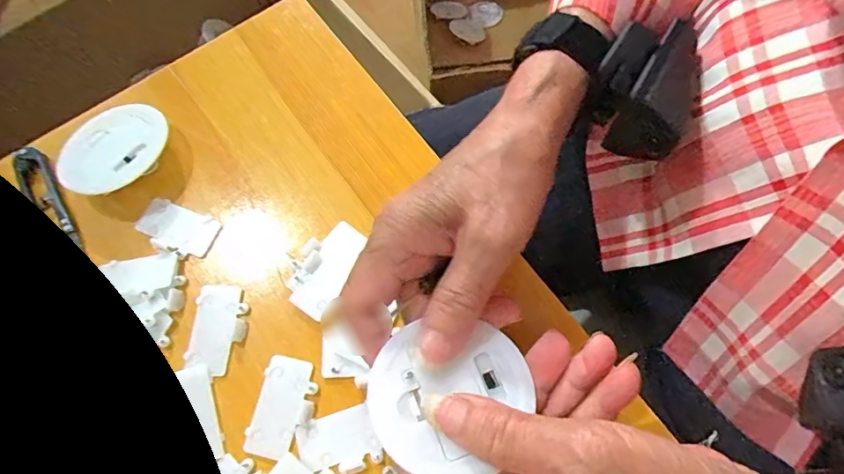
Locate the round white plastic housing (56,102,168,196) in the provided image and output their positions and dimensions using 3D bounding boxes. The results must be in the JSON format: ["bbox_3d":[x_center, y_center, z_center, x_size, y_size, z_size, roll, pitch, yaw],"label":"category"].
[{"bbox_3d":[-0.183,-0.052,0.304,0.064,0.016,0.061,-2,72,5],"label":"round white plastic housing"}]

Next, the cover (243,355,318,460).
[{"bbox_3d":[-0.070,0.084,0.252,0.028,0.004,0.047,9,73,9],"label":"cover"}]

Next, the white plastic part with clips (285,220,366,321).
[{"bbox_3d":[-0.054,0.016,0.277,0.028,0.005,0.053,26,76,13],"label":"white plastic part with clips"}]

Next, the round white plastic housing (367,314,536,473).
[{"bbox_3d":[0.011,0.066,0.208,0.065,0.012,0.059,0,69,3],"label":"round white plastic housing"}]

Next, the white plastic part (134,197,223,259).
[{"bbox_3d":[-0.142,-0.005,0.291,0.048,0.004,0.027,22,76,13],"label":"white plastic part"}]

